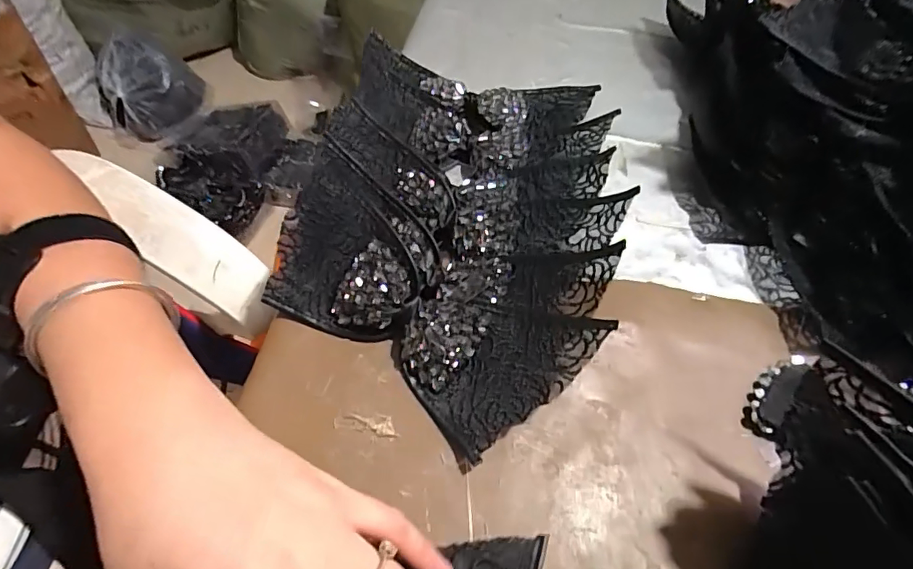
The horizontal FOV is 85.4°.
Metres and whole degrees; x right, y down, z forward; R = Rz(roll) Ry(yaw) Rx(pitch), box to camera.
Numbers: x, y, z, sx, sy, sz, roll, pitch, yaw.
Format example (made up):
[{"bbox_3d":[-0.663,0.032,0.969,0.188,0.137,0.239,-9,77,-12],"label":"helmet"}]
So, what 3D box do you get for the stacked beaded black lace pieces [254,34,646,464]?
[{"bbox_3d":[0.002,-0.059,0.340,0.204,0.045,0.324,10,57,2],"label":"stacked beaded black lace pieces"}]

